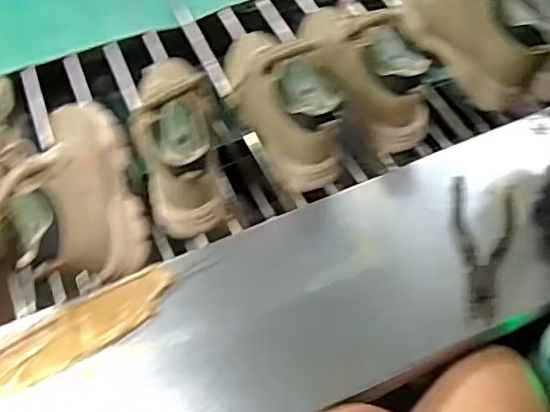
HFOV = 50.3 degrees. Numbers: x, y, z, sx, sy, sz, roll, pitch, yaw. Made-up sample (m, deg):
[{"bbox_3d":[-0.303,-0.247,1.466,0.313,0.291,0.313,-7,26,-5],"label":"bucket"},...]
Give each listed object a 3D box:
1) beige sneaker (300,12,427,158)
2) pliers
[{"bbox_3d":[0.124,-0.215,0.850,0.097,0.128,0.267,-18,52,-10],"label":"beige sneaker"},{"bbox_3d":[0.252,0.045,0.697,0.073,0.025,0.191,6,52,9],"label":"pliers"}]

